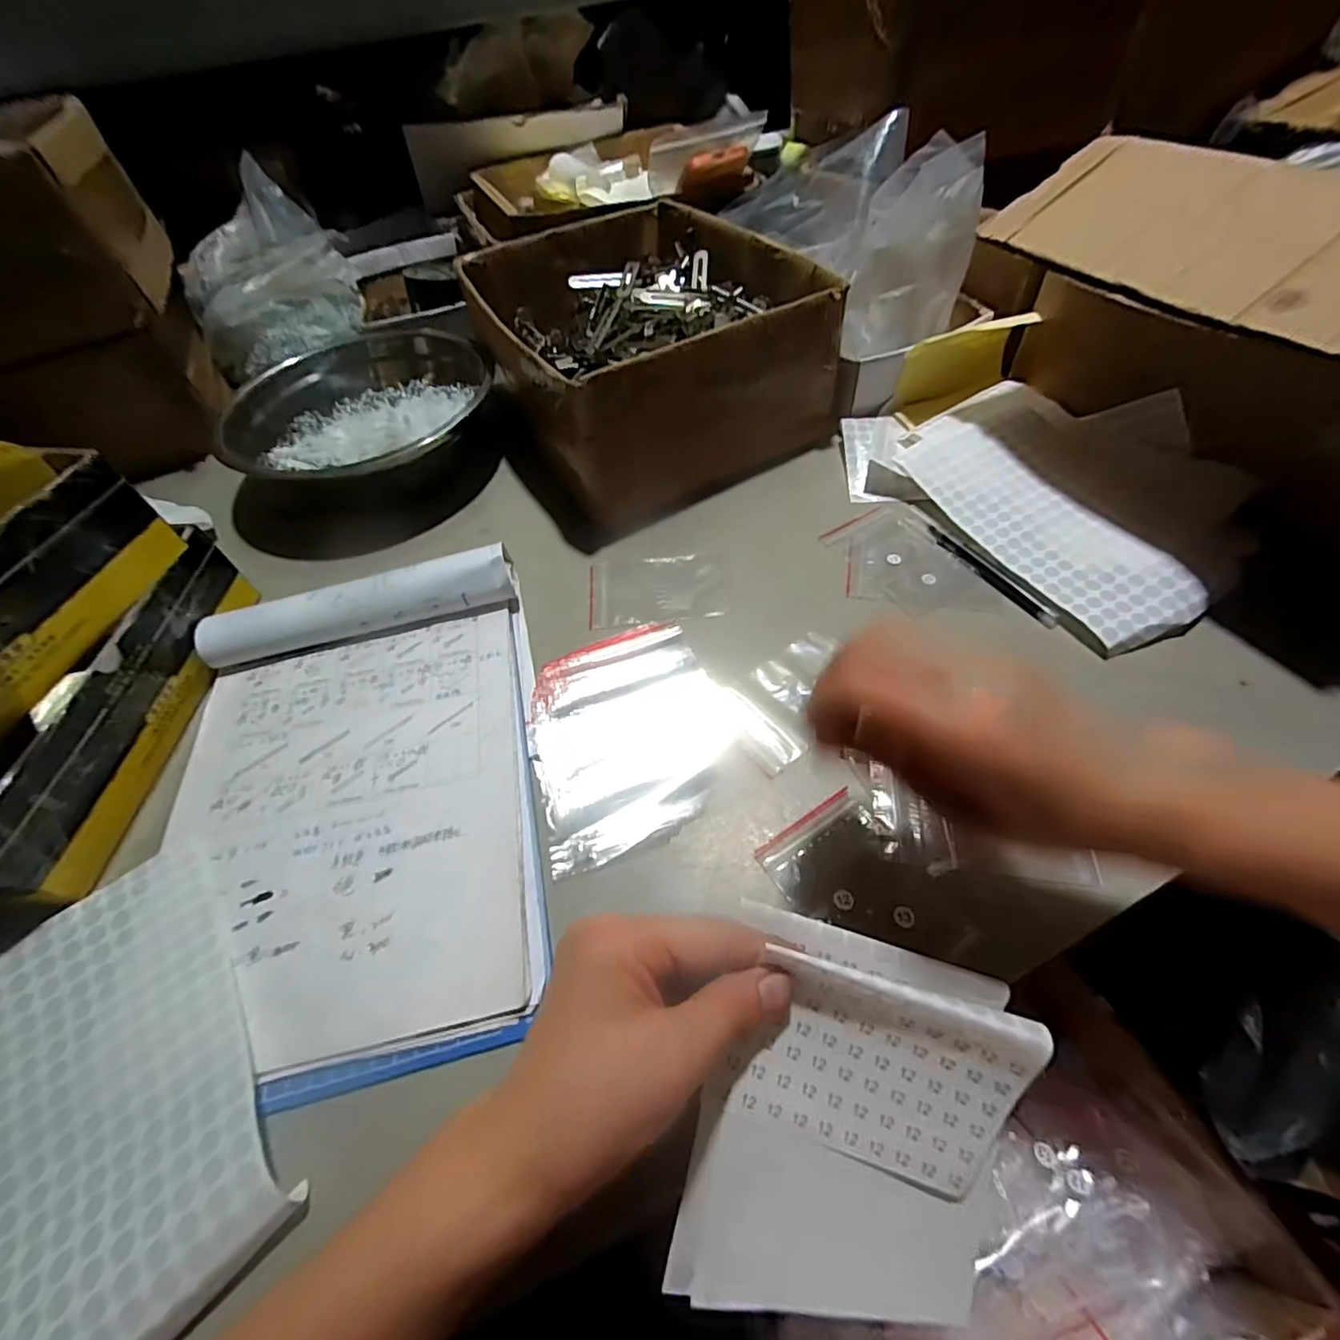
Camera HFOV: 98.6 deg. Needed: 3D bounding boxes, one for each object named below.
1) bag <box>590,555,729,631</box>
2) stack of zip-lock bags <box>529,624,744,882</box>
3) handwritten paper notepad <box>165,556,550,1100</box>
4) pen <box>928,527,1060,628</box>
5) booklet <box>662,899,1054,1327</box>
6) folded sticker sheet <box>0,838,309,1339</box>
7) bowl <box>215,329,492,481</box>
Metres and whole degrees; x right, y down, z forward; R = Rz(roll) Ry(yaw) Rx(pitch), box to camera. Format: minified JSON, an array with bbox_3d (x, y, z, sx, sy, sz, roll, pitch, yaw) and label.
[{"bbox_3d":[-0.009,-0.062,0.449,0.104,0.005,0.068,-5,56,1],"label":"bag"},{"bbox_3d":[-0.023,0.036,0.365,0.125,0.011,0.151,-16,54,-6],"label":"stack of zip-lock bags"},{"bbox_3d":[-0.188,0.068,0.343,0.211,0.030,0.298,-13,54,-4],"label":"handwritten paper notepad"},{"bbox_3d":[0.234,-0.071,0.426,0.011,0.010,0.116,-27,56,-14],"label":"pen"},{"bbox_3d":[0.079,0.193,0.240,0.128,0.026,0.150,14,84,-4],"label":"booklet"},{"bbox_3d":[-0.263,0.194,0.266,0.123,0.031,0.211,-35,58,-19],"label":"folded sticker sheet"},{"bbox_3d":[-0.285,-0.239,0.547,0.208,0.069,0.202,-3,54,4],"label":"bowl"}]

